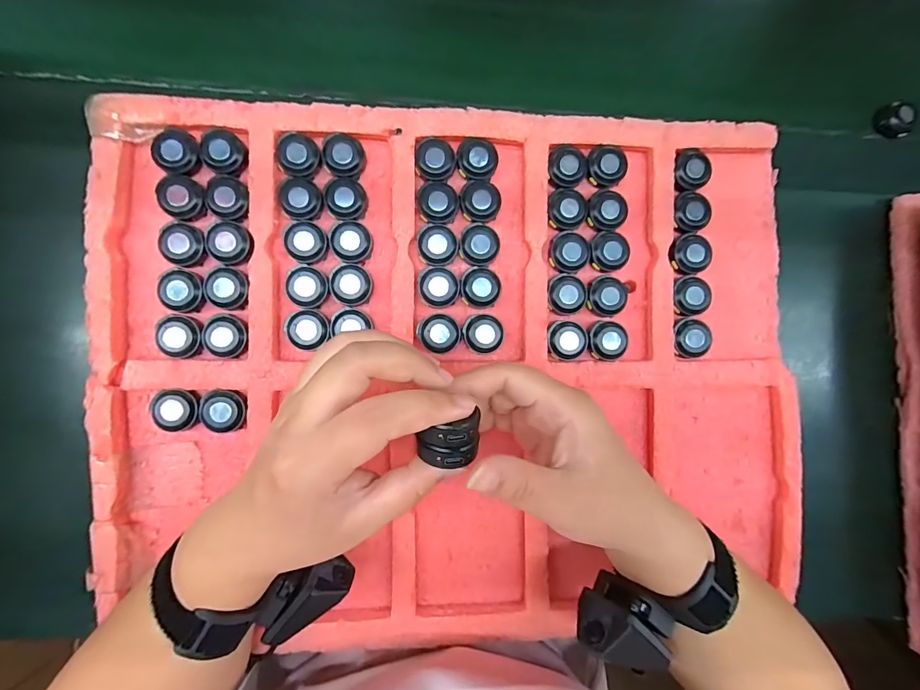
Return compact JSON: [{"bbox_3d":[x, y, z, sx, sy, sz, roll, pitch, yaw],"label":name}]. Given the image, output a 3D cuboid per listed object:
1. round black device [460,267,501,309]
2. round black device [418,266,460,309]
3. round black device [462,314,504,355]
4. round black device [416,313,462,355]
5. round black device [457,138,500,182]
[{"bbox_3d":[0.015,-0.042,0.297,0.029,0.013,0.029,0,90,-6],"label":"round black device"},{"bbox_3d":[-0.015,-0.042,0.294,0.029,0.008,0.028,0,90,-6],"label":"round black device"},{"bbox_3d":[0.017,-0.008,0.296,0.030,0.013,0.029,0,90,-6],"label":"round black device"},{"bbox_3d":[-0.014,-0.009,0.295,0.029,0.012,0.030,0,90,-6],"label":"round black device"},{"bbox_3d":[0.013,-0.136,0.295,0.030,0.009,0.030,0,90,-6],"label":"round black device"}]

